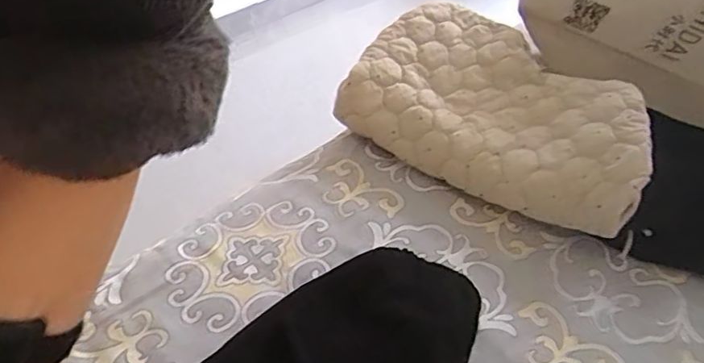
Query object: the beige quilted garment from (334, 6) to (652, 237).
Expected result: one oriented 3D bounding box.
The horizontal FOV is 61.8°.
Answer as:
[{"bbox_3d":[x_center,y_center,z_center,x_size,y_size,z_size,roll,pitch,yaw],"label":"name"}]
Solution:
[{"bbox_3d":[0.184,-0.085,0.735,0.356,0.125,0.234,28,47,20],"label":"beige quilted garment"}]

